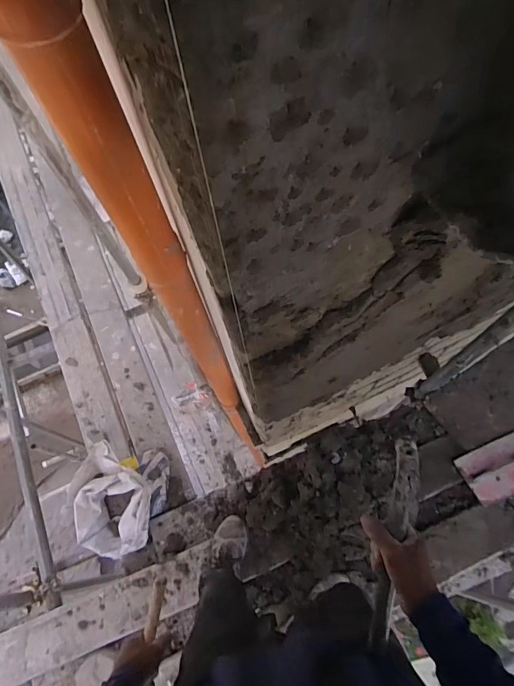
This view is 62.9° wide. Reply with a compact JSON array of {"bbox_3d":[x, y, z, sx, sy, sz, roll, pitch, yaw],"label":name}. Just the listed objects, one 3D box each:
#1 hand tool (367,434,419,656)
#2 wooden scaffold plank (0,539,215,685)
[{"bbox_3d":[0.187,0.294,0.586,0.037,0.091,0.319,4,106,4],"label":"hand tool"},{"bbox_3d":[-0.693,0.945,1.301,1.215,0.060,0.152,-22,70,-6],"label":"wooden scaffold plank"}]

